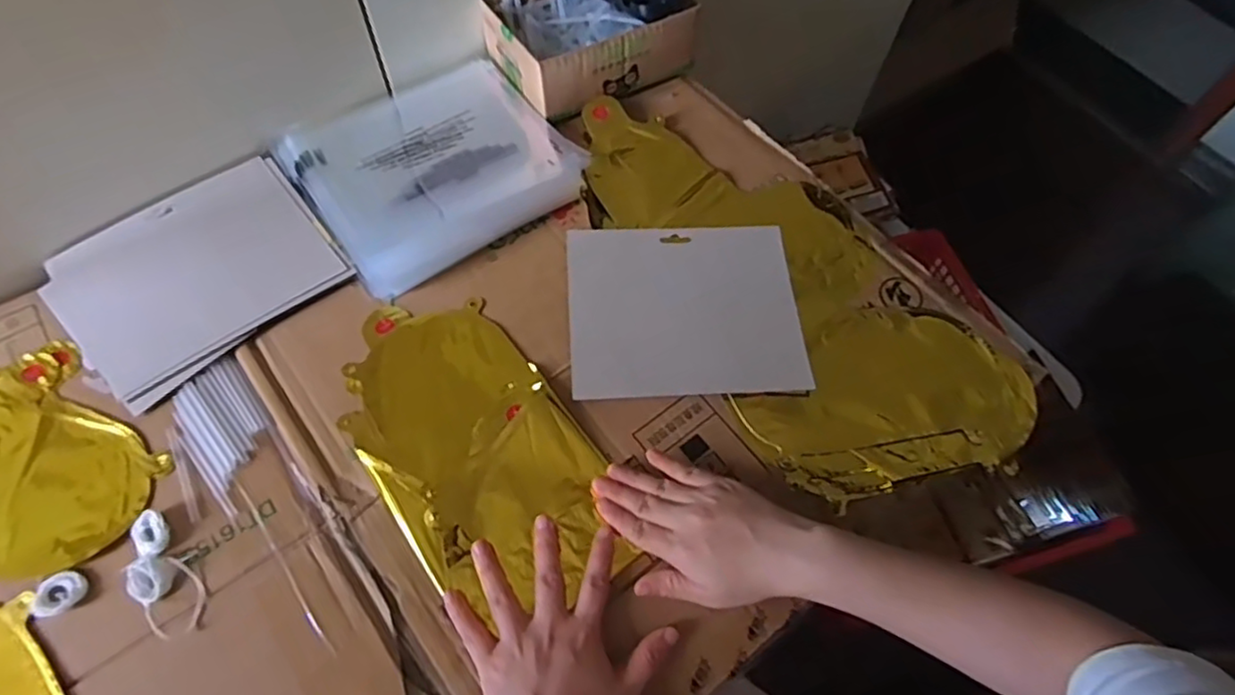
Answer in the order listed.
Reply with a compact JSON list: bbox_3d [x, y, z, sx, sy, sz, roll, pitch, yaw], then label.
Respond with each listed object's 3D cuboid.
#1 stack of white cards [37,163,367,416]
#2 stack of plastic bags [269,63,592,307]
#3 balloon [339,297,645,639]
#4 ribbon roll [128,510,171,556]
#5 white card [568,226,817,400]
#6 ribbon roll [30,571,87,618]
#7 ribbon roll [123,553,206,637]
[{"bbox_3d":[-0.350,-0.064,0.567,0.203,0.014,0.168,-40,71,-20],"label":"stack of white cards"},{"bbox_3d":[-0.169,-0.177,0.619,0.228,0.023,0.217,-33,69,-18],"label":"stack of plastic bags"},{"bbox_3d":[-0.112,0.070,0.515,0.147,0.014,0.266,-33,69,-18],"label":"balloon"},{"bbox_3d":[-0.317,0.127,0.458,0.020,0.013,0.030,-28,68,-16],"label":"ribbon roll"},{"bbox_3d":[0.058,-0.033,0.568,0.190,0.011,0.158,-1,64,-5],"label":"white card"},{"bbox_3d":[-0.365,0.161,0.440,0.030,0.006,0.028,1,63,-2],"label":"ribbon roll"},{"bbox_3d":[-0.296,0.160,0.442,0.062,0.012,0.033,38,67,15],"label":"ribbon roll"}]

